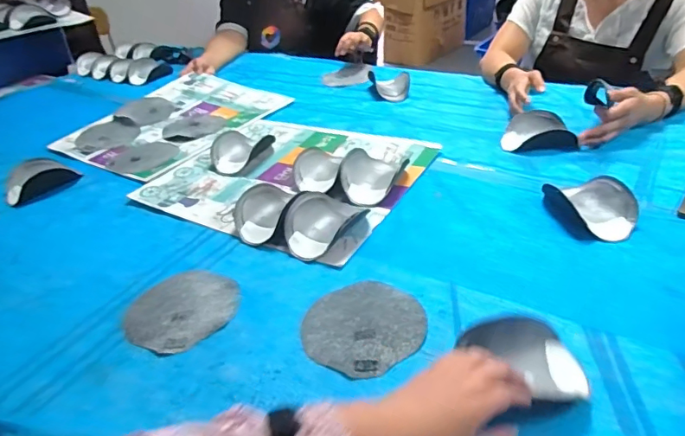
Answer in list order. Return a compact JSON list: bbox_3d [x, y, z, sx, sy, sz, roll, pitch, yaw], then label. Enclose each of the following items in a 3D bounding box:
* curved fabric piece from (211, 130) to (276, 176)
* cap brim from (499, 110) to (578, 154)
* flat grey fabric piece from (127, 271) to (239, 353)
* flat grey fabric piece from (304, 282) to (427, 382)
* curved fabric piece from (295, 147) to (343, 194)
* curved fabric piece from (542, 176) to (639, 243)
[{"bbox_3d":[-0.213,-0.139,1.015,0.101,0.045,0.126,12,38,27],"label":"curved fabric piece"},{"bbox_3d":[0.368,-0.168,0.946,0.124,0.047,0.100,2,35,14],"label":"cap brim"},{"bbox_3d":[-0.215,0.122,0.668,0.146,0.005,0.139,-5,34,4],"label":"flat grey fabric piece"},{"bbox_3d":[0.027,0.131,0.607,0.144,0.004,0.141,18,42,34],"label":"flat grey fabric piece"},{"bbox_3d":[-0.044,-0.088,0.905,0.087,0.035,0.131,-3,34,7],"label":"curved fabric piece"},{"bbox_3d":[0.368,-0.015,0.720,0.107,0.038,0.116,-8,34,0],"label":"curved fabric piece"}]

